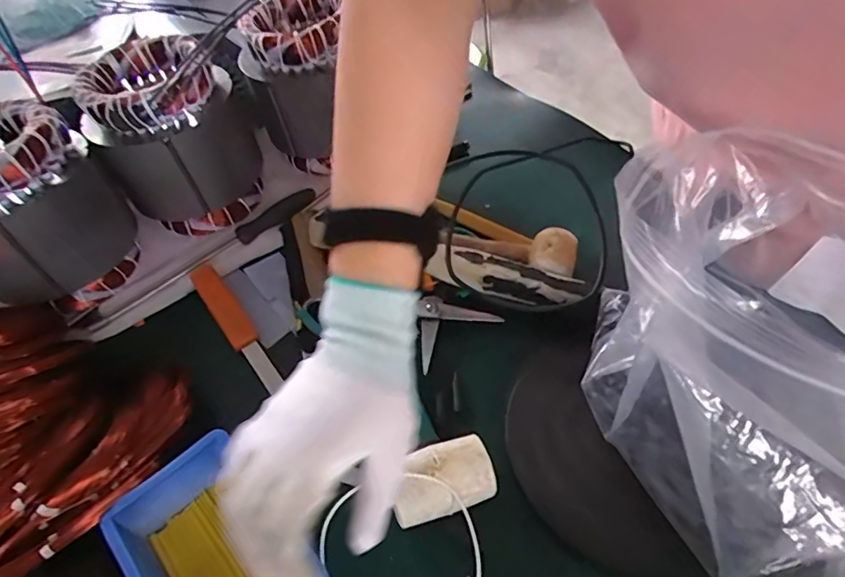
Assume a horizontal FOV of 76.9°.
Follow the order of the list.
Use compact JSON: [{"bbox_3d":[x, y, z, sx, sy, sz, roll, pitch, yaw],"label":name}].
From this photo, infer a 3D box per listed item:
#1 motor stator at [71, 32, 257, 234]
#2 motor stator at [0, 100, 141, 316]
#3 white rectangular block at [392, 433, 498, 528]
[{"bbox_3d":[-0.274,-0.171,0.611,0.147,0.173,0.142,-15,51,-8],"label":"motor stator"},{"bbox_3d":[-0.399,-0.078,0.545,0.140,0.175,0.154,33,60,27],"label":"motor stator"},{"bbox_3d":[0.014,0.137,0.386,0.072,0.034,0.046,-14,51,-7],"label":"white rectangular block"}]

